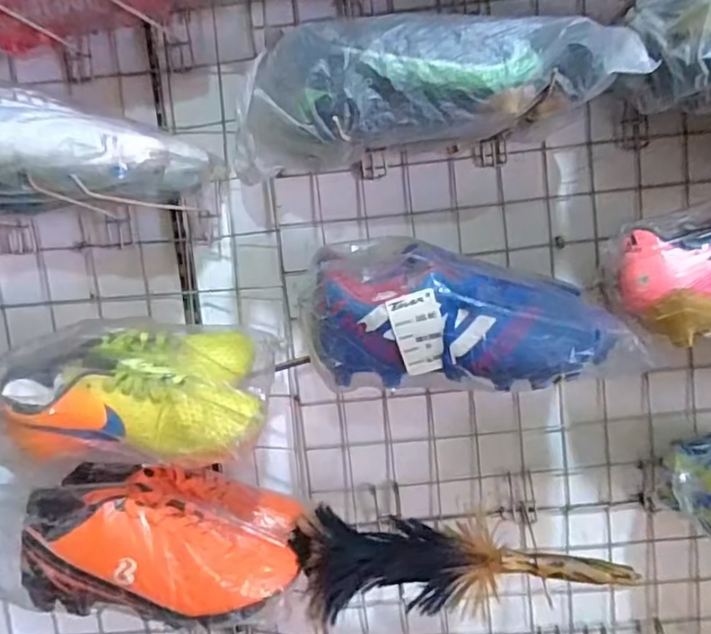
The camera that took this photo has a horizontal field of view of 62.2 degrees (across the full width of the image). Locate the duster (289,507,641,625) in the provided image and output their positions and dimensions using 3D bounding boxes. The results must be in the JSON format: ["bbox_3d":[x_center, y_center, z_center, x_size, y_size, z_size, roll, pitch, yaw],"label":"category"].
[{"bbox_3d":[0.100,0.229,0.557,0.299,0.088,0.068,-5,8,0],"label":"duster"}]

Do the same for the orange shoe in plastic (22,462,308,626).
[{"bbox_3d":[-0.170,0.199,0.568,0.243,0.092,0.144,-3,8,13],"label":"orange shoe in plastic"}]

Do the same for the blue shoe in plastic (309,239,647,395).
[{"bbox_3d":[0.094,-0.010,0.525,0.262,0.115,0.118,-4,8,8],"label":"blue shoe in plastic"}]

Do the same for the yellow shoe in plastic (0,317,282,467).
[{"bbox_3d":[-0.207,0.062,0.546,0.250,0.103,0.153,-4,8,4],"label":"yellow shoe in plastic"}]

